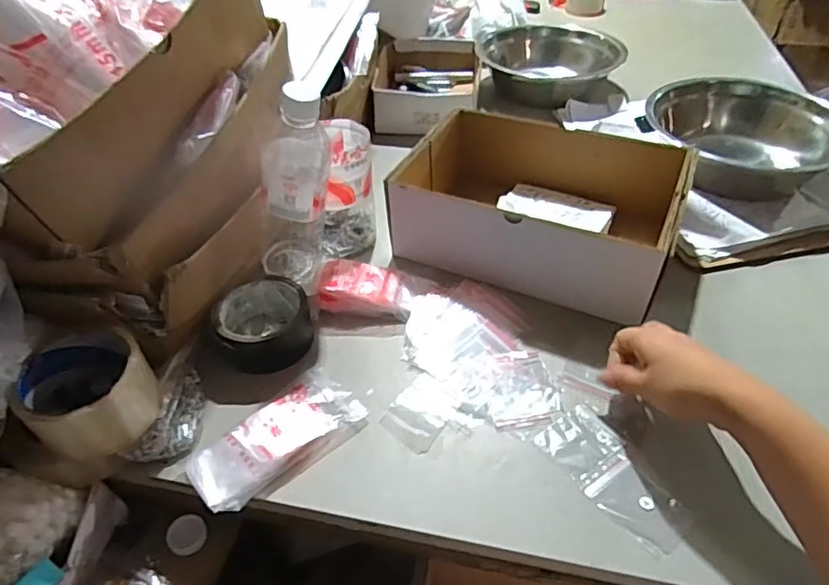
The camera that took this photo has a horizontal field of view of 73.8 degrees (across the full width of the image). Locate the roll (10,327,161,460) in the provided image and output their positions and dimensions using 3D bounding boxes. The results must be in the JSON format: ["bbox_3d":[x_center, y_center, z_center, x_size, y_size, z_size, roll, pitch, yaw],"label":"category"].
[{"bbox_3d":[-0.254,0.078,0.432,0.085,0.061,0.086,-1,44,1],"label":"roll"}]

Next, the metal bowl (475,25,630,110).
[{"bbox_3d":[0.227,-0.402,0.960,0.198,0.069,0.200,-27,50,-25],"label":"metal bowl"}]

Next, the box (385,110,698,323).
[{"bbox_3d":[0.143,-0.106,0.634,0.287,0.100,0.217,19,47,20],"label":"box"}]

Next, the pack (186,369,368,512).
[{"bbox_3d":[-0.117,0.116,0.466,0.142,0.019,0.068,-33,52,-29],"label":"pack"}]

